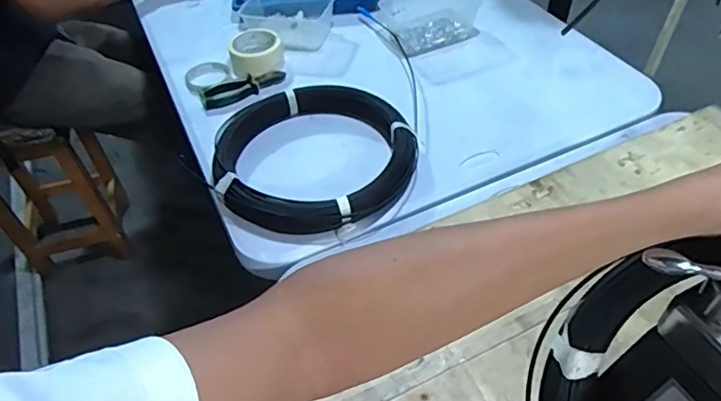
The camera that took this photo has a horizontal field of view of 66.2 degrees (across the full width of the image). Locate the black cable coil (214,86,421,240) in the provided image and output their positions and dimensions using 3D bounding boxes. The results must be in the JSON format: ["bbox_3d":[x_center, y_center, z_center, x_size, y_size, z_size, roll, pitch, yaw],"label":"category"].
[{"bbox_3d":[-0.067,-0.070,0.843,0.303,0.054,0.288,-3,46,3],"label":"black cable coil"}]

